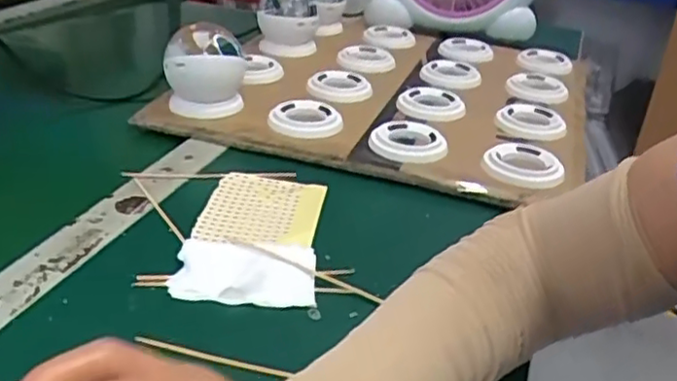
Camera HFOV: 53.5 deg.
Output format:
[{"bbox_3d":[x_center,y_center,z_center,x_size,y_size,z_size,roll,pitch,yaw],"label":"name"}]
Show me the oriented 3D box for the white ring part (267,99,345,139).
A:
[{"bbox_3d":[-0.033,-0.070,0.668,0.071,0.020,0.071,1,30,-8],"label":"white ring part"}]

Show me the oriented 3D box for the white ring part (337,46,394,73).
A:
[{"bbox_3d":[0.036,-0.172,0.866,0.072,0.018,0.074,7,27,2],"label":"white ring part"}]

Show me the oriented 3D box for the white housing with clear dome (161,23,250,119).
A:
[{"bbox_3d":[-0.132,-0.121,0.673,0.078,0.083,0.066,0,28,-12],"label":"white housing with clear dome"}]

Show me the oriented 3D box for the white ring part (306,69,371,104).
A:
[{"bbox_3d":[0.001,-0.119,0.751,0.067,0.015,0.077,-10,31,-28],"label":"white ring part"}]

